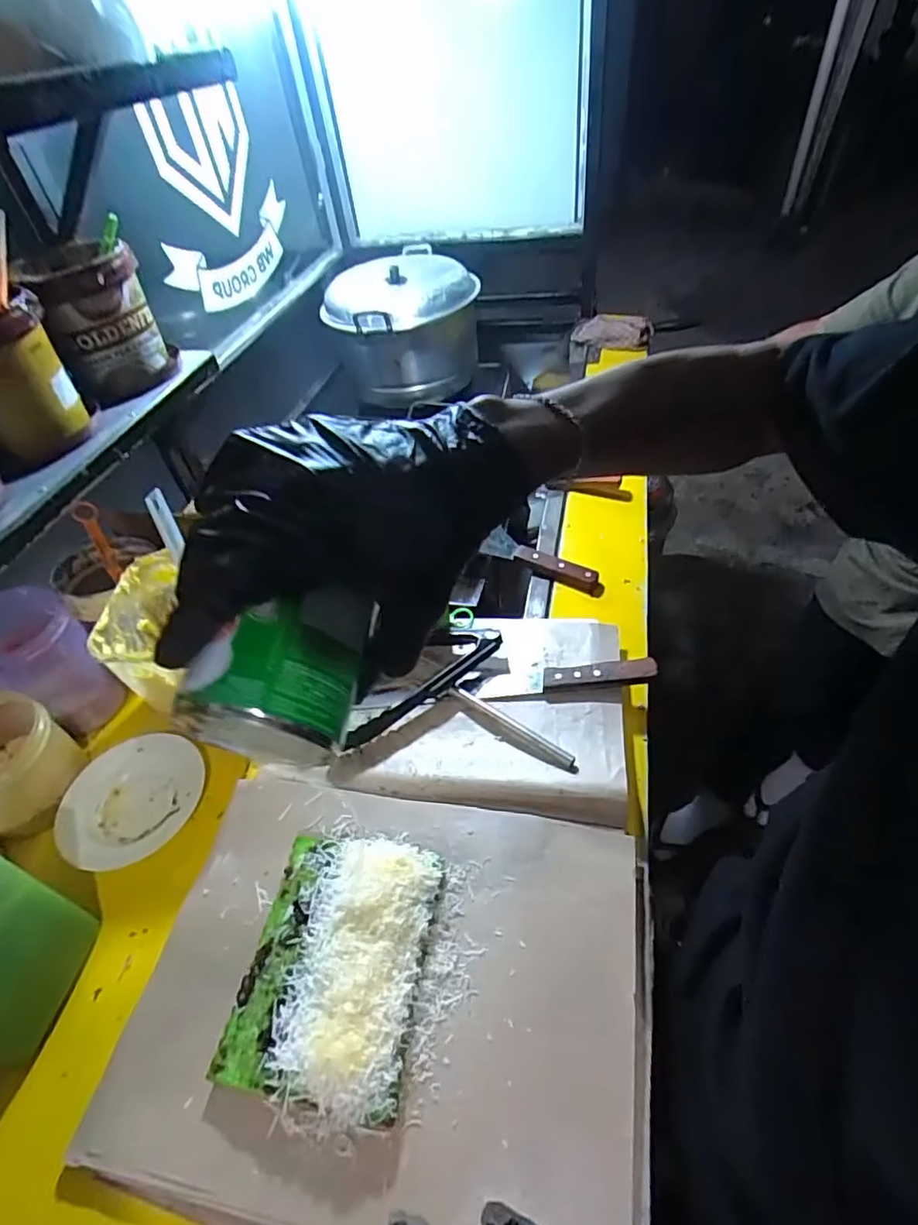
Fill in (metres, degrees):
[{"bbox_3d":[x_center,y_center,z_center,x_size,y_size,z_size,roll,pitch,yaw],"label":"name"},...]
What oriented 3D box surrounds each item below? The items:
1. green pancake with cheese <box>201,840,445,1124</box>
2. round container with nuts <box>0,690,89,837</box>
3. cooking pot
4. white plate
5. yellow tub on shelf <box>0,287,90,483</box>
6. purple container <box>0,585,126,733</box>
[{"bbox_3d":[-0.100,0.274,0.466,0.142,0.035,0.191,6,48,9],"label":"green pancake with cheese"},{"bbox_3d":[-0.492,0.157,0.617,0.136,0.092,0.118,19,51,19],"label":"round container with nuts"},{"bbox_3d":[-0.133,-0.615,1.244,0.278,0.212,0.318,-16,49,-12],"label":"cooking pot"},{"bbox_3d":[-0.348,0.195,0.618,0.129,0.028,0.154,-8,48,-4],"label":"white plate"},{"bbox_3d":[-0.454,-0.230,0.572,0.121,0.137,0.114,31,56,27],"label":"yellow tub on shelf"},{"bbox_3d":[-0.480,0.061,0.674,0.104,0.161,0.105,-1,47,2],"label":"purple container"}]

